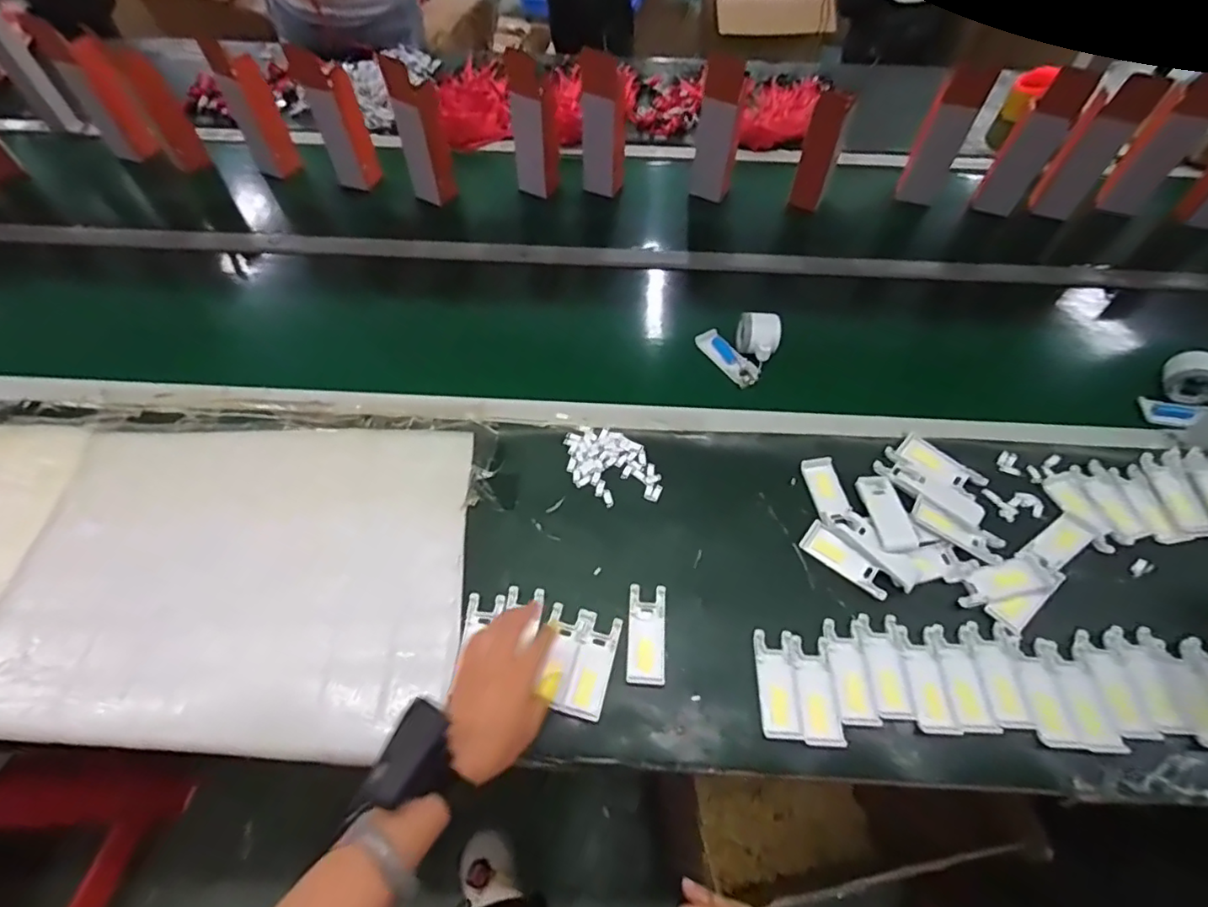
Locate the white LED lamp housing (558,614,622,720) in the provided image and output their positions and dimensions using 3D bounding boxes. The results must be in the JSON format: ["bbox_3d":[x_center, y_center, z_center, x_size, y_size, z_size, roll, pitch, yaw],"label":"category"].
[{"bbox_3d":[-0.014,0.222,0.600,0.045,0.005,0.103,14,58,8],"label":"white LED lamp housing"}]

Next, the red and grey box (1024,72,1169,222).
[{"bbox_3d":[0.855,-0.539,1.000,0.083,0.221,0.084,31,62,18],"label":"red and grey box"}]

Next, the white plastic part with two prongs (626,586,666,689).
[{"bbox_3d":[0.047,0.195,0.621,0.041,0.004,0.105,3,57,1],"label":"white plastic part with two prongs"}]

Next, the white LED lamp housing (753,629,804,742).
[{"bbox_3d":[0.180,0.240,0.595,0.038,0.006,0.105,3,57,1],"label":"white LED lamp housing"}]

